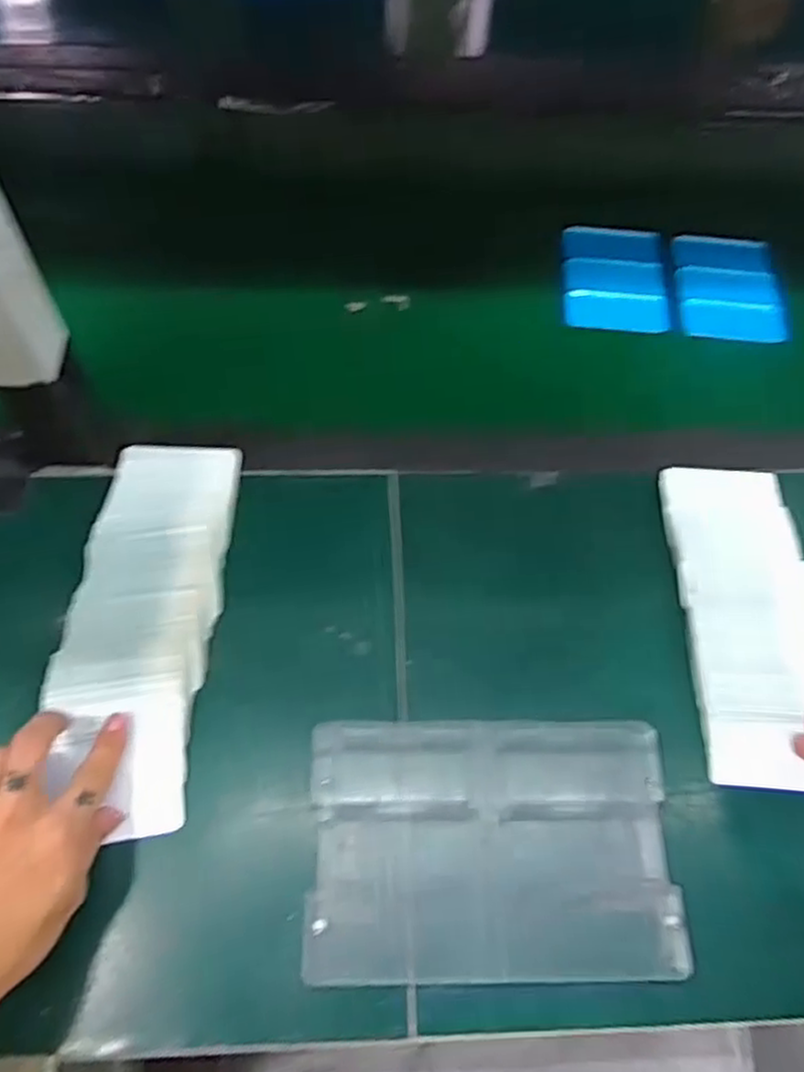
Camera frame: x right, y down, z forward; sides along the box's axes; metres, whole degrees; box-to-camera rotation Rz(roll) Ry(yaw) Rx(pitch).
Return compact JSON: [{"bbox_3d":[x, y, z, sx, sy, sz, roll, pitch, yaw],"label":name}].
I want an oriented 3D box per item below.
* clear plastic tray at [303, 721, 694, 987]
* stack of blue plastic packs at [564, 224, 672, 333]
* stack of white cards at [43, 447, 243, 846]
[{"bbox_3d":[0.050,0.175,0.417,0.201,0.021,0.135,1,62,-3],"label":"clear plastic tray"},{"bbox_3d":[0.186,-0.225,0.639,0.088,0.024,0.101,4,62,-1],"label":"stack of blue plastic packs"},{"bbox_3d":[-0.164,0.050,0.468,0.091,0.020,0.255,2,65,-2],"label":"stack of white cards"}]

